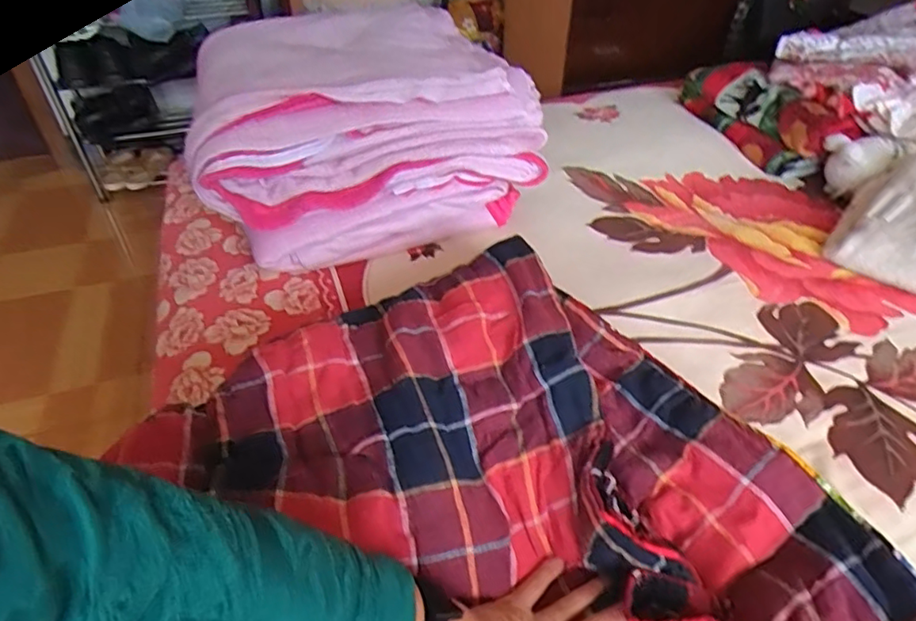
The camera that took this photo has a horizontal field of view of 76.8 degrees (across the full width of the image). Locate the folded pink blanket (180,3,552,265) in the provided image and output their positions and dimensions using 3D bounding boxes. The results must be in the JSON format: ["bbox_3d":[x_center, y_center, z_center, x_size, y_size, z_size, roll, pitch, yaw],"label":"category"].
[{"bbox_3d":[-0.141,-0.255,0.866,0.460,0.242,0.287,-13,43,-15],"label":"folded pink blanket"}]

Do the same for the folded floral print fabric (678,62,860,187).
[{"bbox_3d":[0.583,-0.384,1.124,0.134,0.111,0.348,-14,43,-16],"label":"folded floral print fabric"}]

